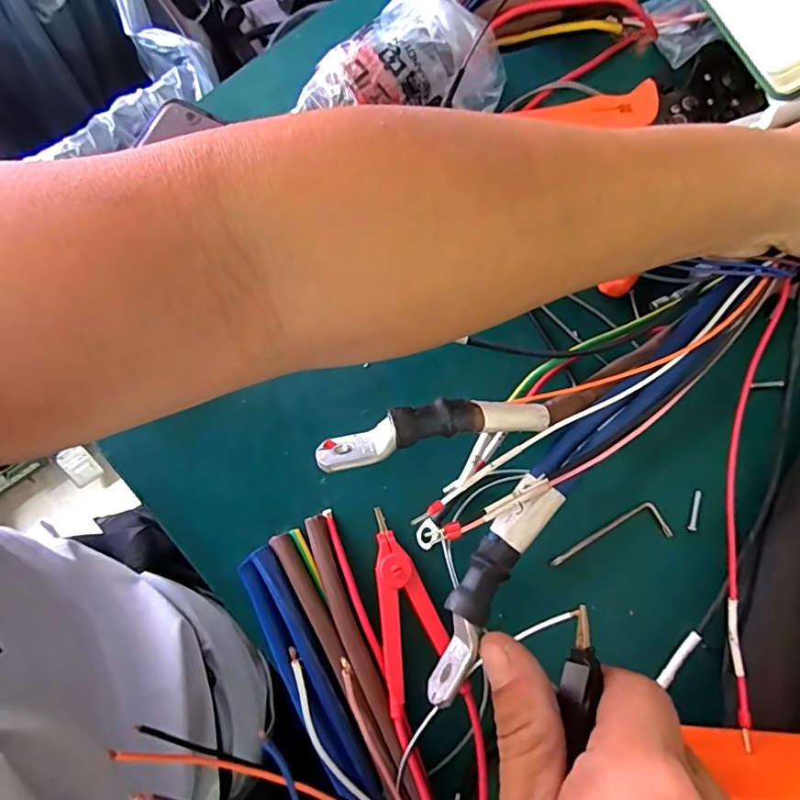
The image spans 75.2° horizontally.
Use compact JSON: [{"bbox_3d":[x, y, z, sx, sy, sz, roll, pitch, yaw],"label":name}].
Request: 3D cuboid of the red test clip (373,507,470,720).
[{"bbox_3d":[0.003,0.099,0.252,0.034,0.020,0.089,-14,79,-3],"label":"red test clip"}]

